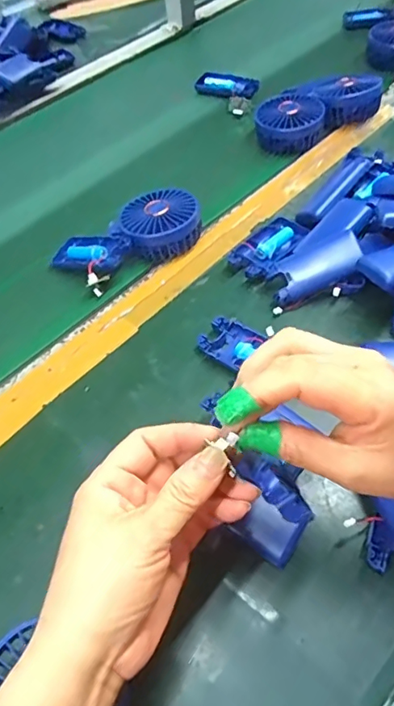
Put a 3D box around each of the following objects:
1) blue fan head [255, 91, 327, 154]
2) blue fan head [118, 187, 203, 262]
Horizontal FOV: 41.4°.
[{"bbox_3d":[0.125,-0.313,0.693,0.087,0.034,0.104,6,55,8],"label":"blue fan head"},{"bbox_3d":[-0.041,-0.142,0.578,0.083,0.037,0.079,-2,55,2],"label":"blue fan head"}]

